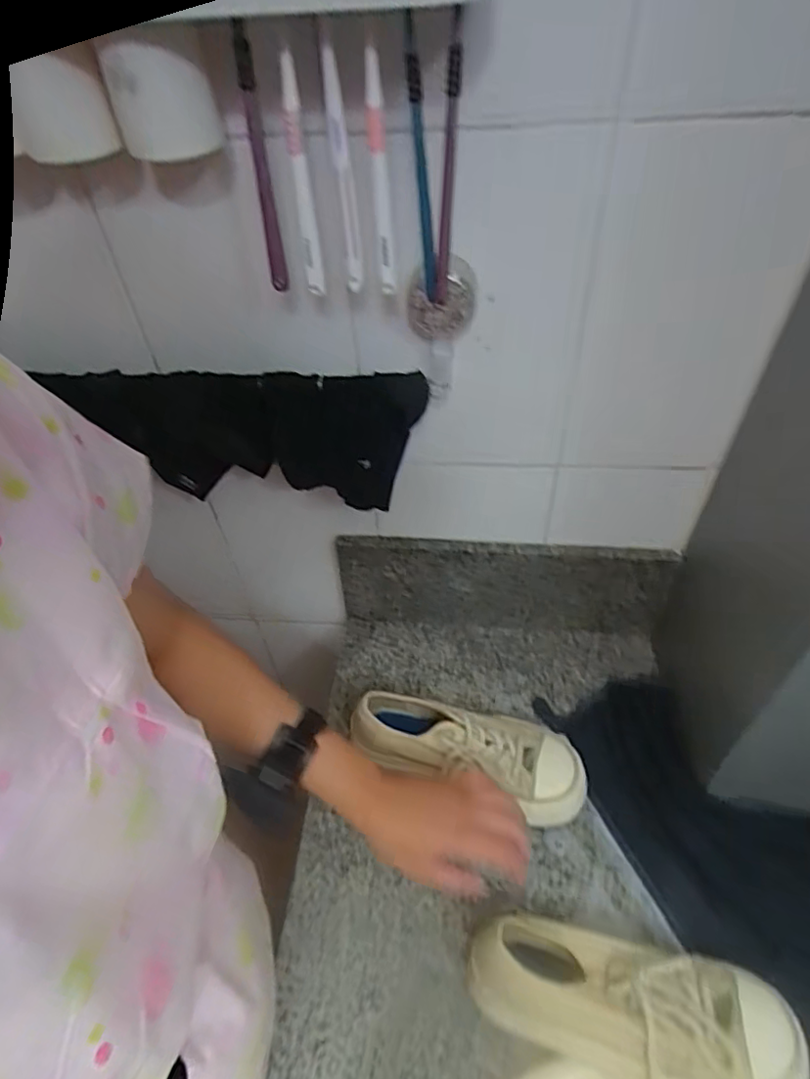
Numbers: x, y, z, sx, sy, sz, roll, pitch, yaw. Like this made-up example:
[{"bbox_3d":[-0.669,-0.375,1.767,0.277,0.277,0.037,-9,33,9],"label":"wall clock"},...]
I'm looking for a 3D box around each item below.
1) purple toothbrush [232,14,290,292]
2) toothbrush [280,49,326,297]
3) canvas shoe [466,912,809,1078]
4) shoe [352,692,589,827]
[{"bbox_3d":[-0.096,-0.245,0.390,0.018,0.150,0.015,-13,49,-4],"label":"purple toothbrush"},{"bbox_3d":[-0.069,-0.234,0.390,0.016,0.136,0.012,-9,49,-1],"label":"toothbrush"},{"bbox_3d":[0.182,0.387,0.472,0.256,0.066,0.102,5,50,11],"label":"canvas shoe"},{"bbox_3d":[0.070,0.227,0.634,0.243,0.082,0.095,11,51,16],"label":"shoe"}]

